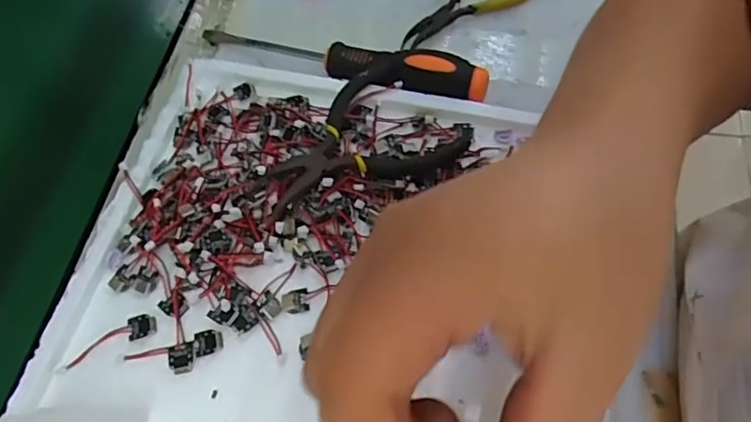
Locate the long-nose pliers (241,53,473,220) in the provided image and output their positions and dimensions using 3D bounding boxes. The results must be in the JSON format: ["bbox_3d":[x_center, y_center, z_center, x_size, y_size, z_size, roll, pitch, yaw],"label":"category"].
[{"bbox_3d":[-0.011,-0.036,0.317,0.122,0.018,0.083,-41,69,-16],"label":"long-nose pliers"}]

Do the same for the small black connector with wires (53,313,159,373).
[{"bbox_3d":[-0.136,0.065,0.284,0.050,0.004,0.013,-25,66,-9],"label":"small black connector with wires"}]

